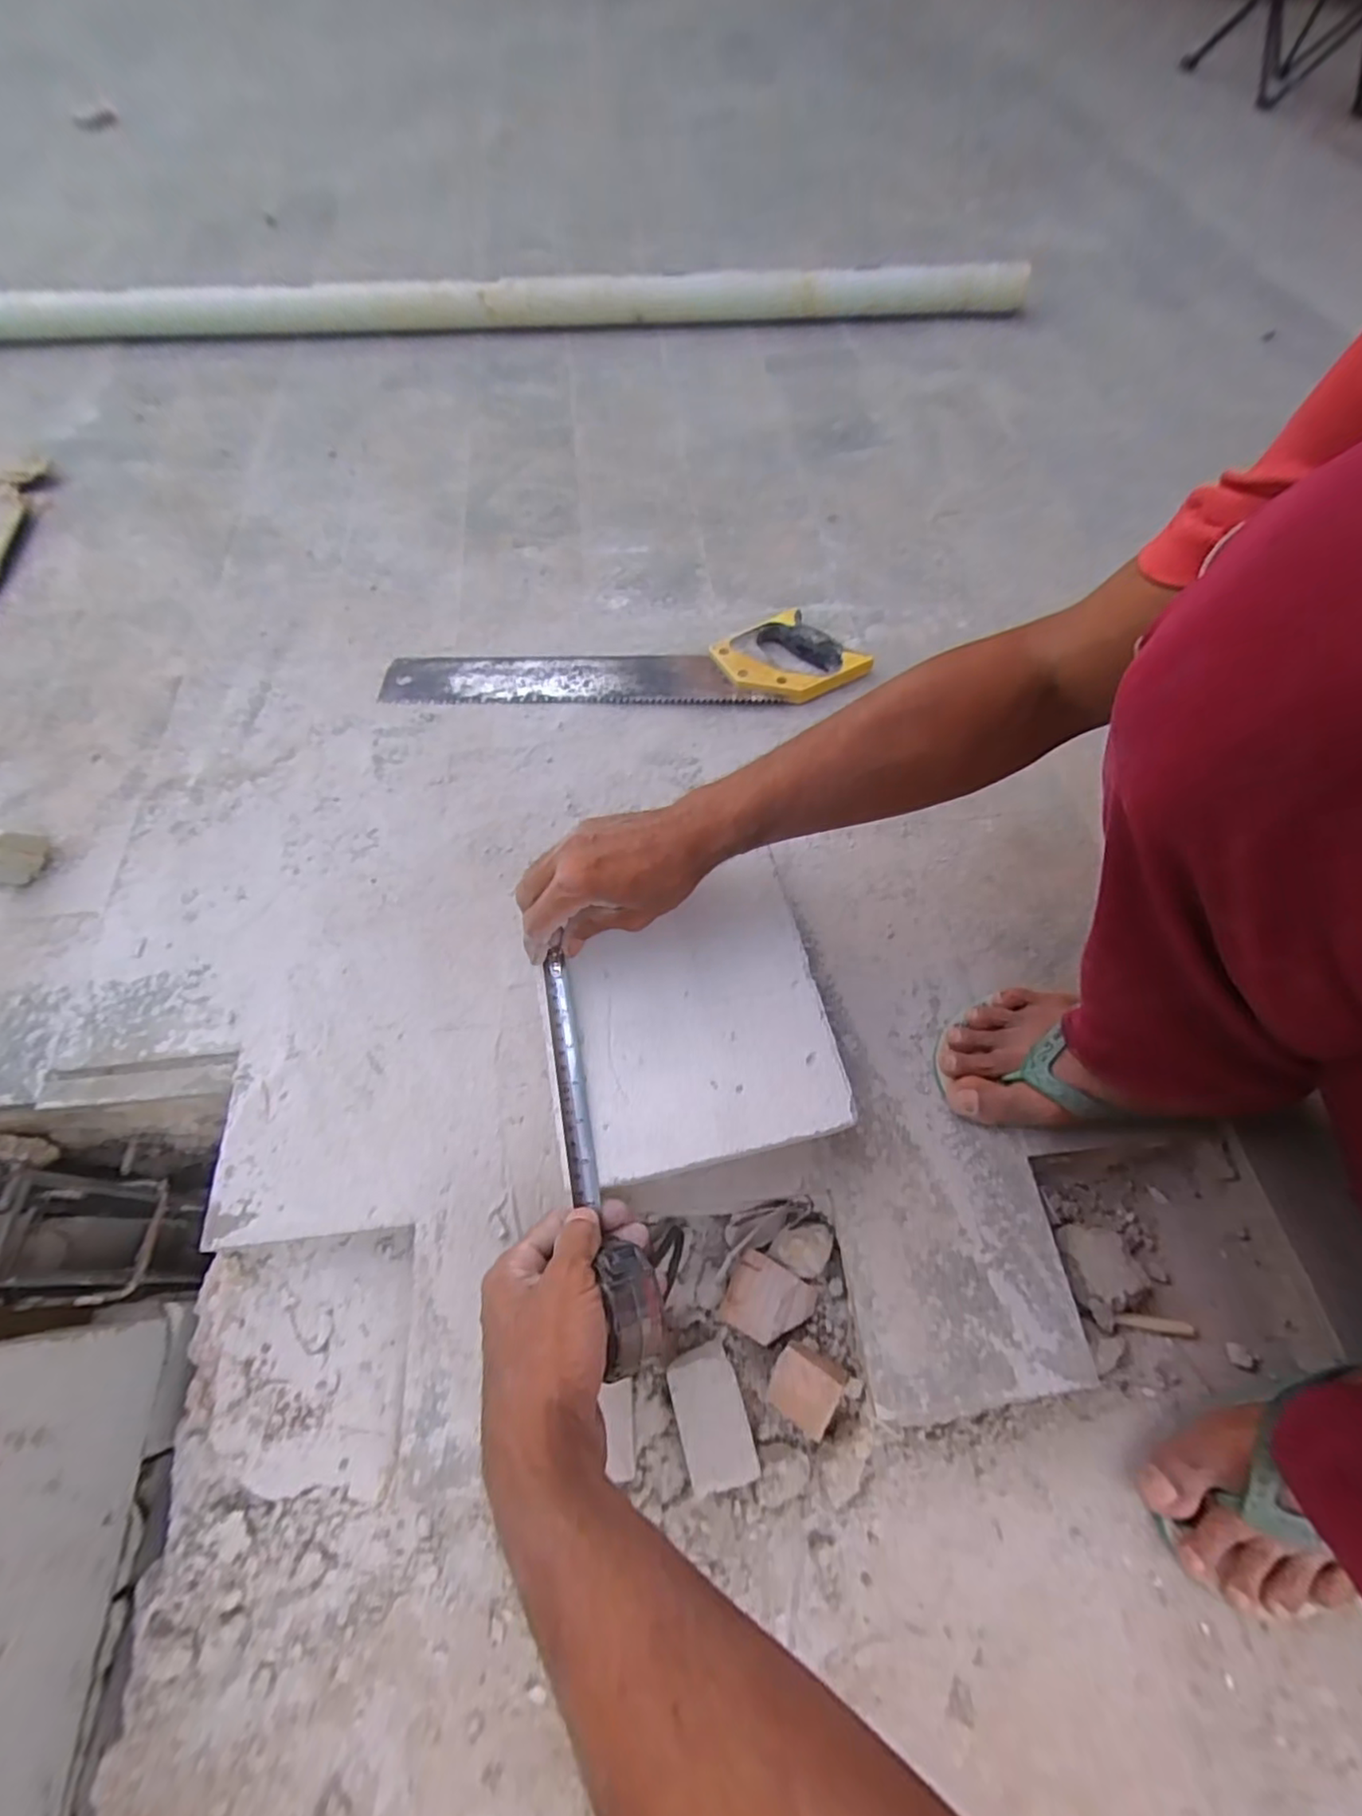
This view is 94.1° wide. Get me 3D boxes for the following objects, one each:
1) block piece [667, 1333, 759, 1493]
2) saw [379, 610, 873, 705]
[{"bbox_3d":[0.022,0.354,0.439,0.047,0.036,0.078,-15,65,-8],"label":"block piece"},{"bbox_3d":[-0.063,-0.274,0.713,0.538,0.033,0.126,-3,64,-4],"label":"saw"}]

